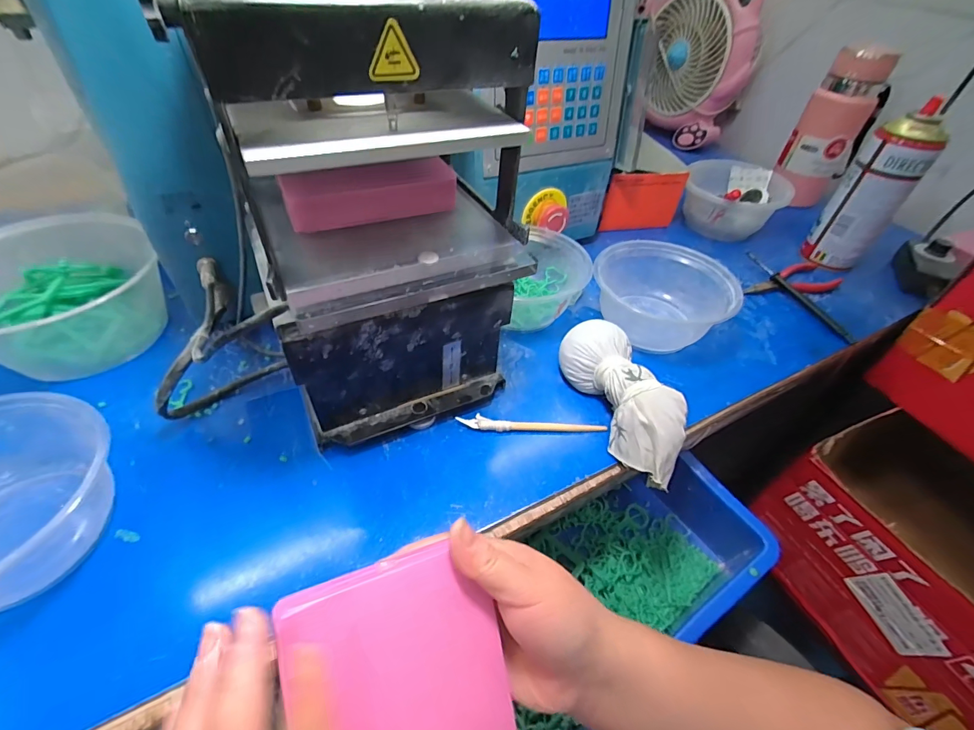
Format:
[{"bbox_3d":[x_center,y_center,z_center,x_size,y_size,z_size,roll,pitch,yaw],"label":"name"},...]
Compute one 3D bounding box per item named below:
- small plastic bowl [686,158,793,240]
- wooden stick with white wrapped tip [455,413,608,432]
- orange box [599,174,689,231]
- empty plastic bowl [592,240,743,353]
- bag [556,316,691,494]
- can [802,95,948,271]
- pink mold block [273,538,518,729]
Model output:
[{"bbox_3d":[0.330,-0.228,0.586,0.114,0.072,0.111,3,46,-3],"label":"small plastic bowl"},{"bbox_3d":[0.037,0.049,0.347,0.120,0.006,0.014,3,46,-2],"label":"wooden stick with white wrapped tip"},{"bbox_3d":[0.209,-0.214,0.557,0.108,0.068,0.022,-9,32,-15],"label":"orange box"},{"bbox_3d":[0.173,-0.074,0.433,0.132,0.056,0.108,13,46,7],"label":"empty plastic bowl"},{"bbox_3d":[0.110,0.024,0.345,0.053,0.051,0.144,-14,49,-18],"label":"bag"},{"bbox_3d":[0.437,-0.190,0.489,0.064,0.171,0.053,34,52,25],"label":"can"},{"bbox_3d":[-0.037,0.151,0.201,0.093,0.017,0.109,-11,83,-33],"label":"pink mold block"}]

